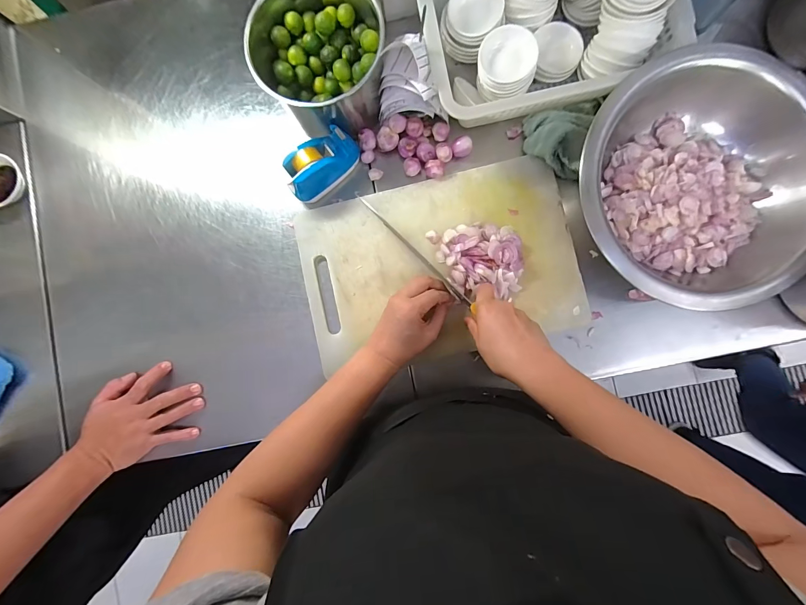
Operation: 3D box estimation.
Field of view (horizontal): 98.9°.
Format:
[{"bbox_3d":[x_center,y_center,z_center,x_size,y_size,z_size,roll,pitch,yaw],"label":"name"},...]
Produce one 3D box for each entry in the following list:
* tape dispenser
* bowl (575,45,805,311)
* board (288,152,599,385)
[{"bbox_3d":[-0.120,-0.201,0.501,0.113,0.055,0.051,-42,85,2],"label":"tape dispenser"},{"bbox_3d":[0.371,-0.142,0.444,0.295,0.090,0.287,0,88,5],"label":"bowl"},{"bbox_3d":[0.049,-0.052,0.511,0.390,0.018,0.256,-12,87,4],"label":"board"}]

